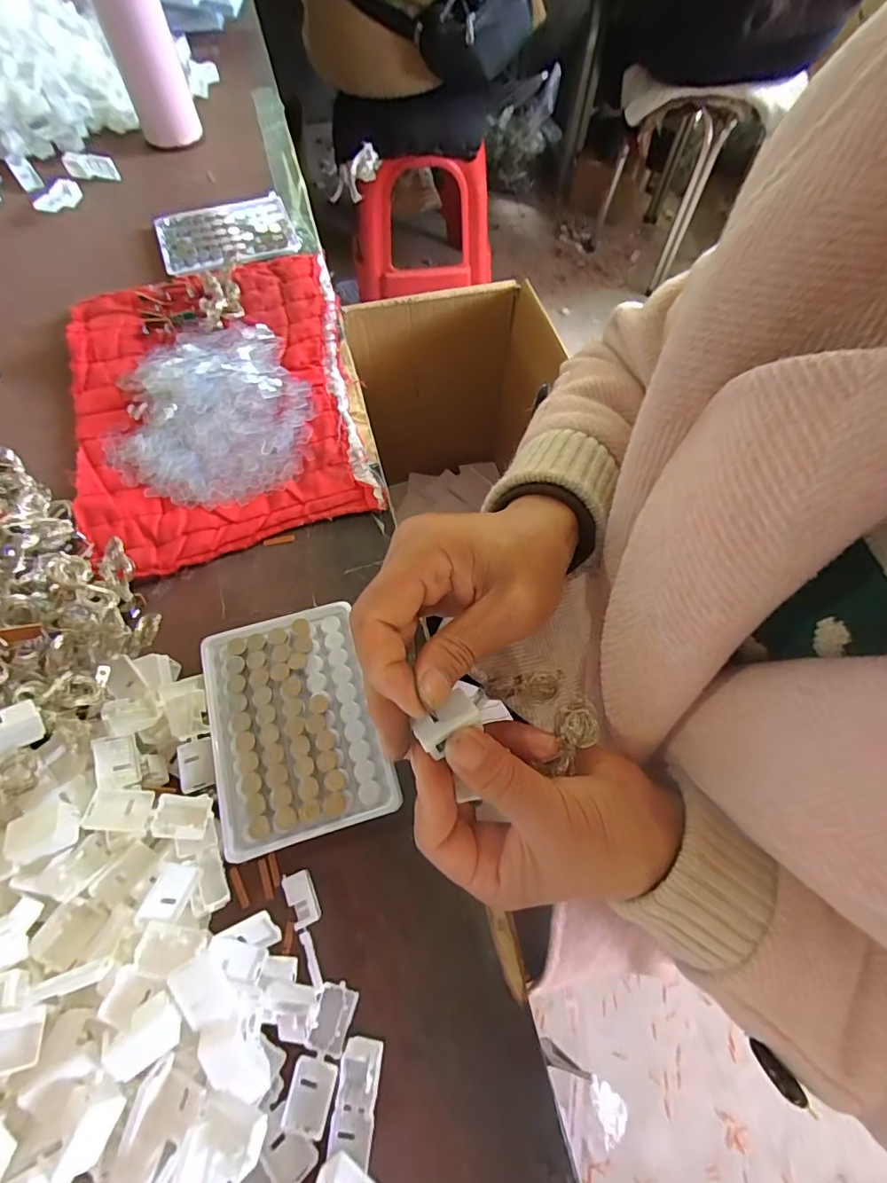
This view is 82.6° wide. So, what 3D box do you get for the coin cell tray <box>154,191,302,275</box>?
[{"bbox_3d":[-0.221,-0.365,0.515,0.131,0.010,0.093,-22,68,-11],"label":"coin cell tray"}]

